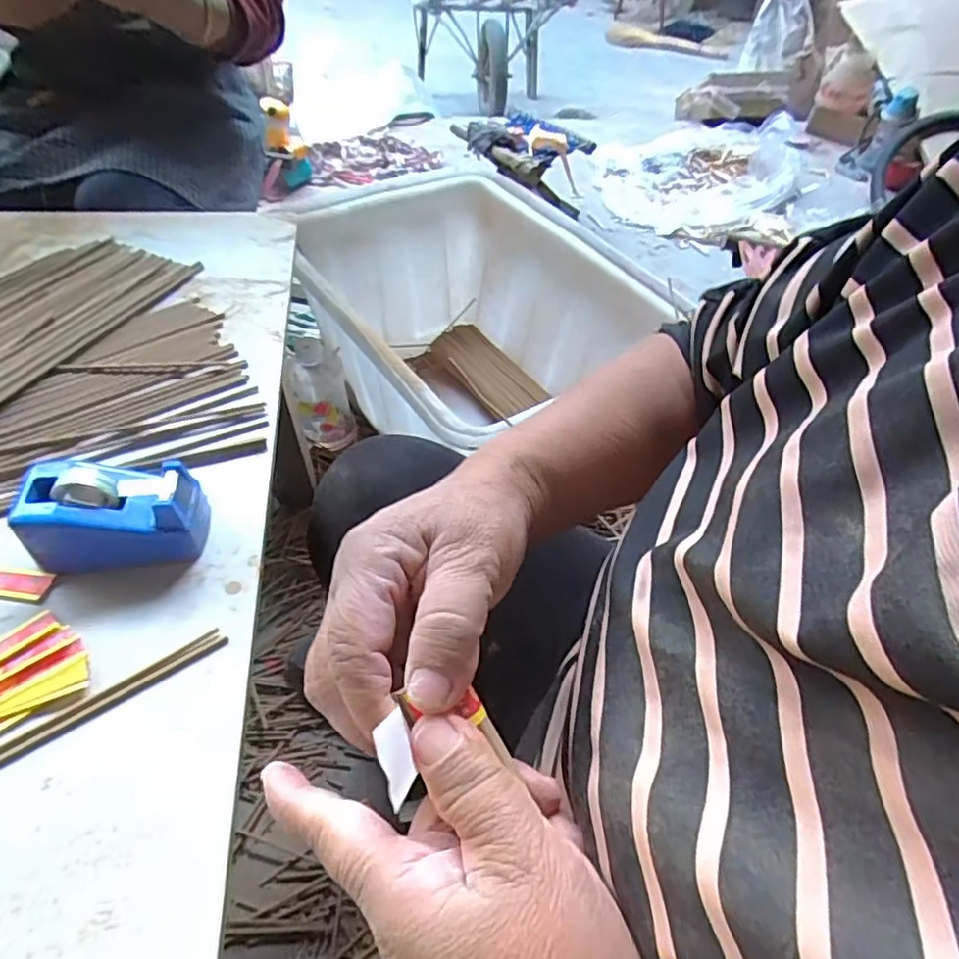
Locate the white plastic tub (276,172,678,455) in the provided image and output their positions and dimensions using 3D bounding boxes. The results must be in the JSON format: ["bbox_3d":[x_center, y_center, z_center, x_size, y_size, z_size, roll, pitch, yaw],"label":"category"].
[{"bbox_3d":[-0.015,-0.203,0.991,0.441,0.311,0.528,-27,57,-24],"label":"white plastic tub"}]

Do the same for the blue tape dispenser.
[{"bbox_3d":[-0.234,0.019,0.401,0.099,0.056,0.054,-5,51,-8],"label":"blue tape dispenser"}]

